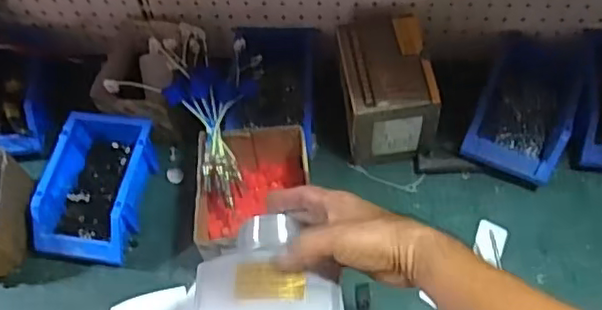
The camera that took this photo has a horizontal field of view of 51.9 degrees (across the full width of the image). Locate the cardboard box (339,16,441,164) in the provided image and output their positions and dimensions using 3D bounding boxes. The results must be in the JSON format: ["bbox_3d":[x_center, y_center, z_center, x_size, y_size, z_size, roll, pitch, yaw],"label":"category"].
[{"bbox_3d":[0.112,-0.086,0.824,0.112,0.130,0.155,-6,58,0],"label":"cardboard box"}]

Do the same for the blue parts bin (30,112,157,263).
[{"bbox_3d":[-0.264,0.042,0.808,0.125,0.075,0.190,4,58,6],"label":"blue parts bin"}]

